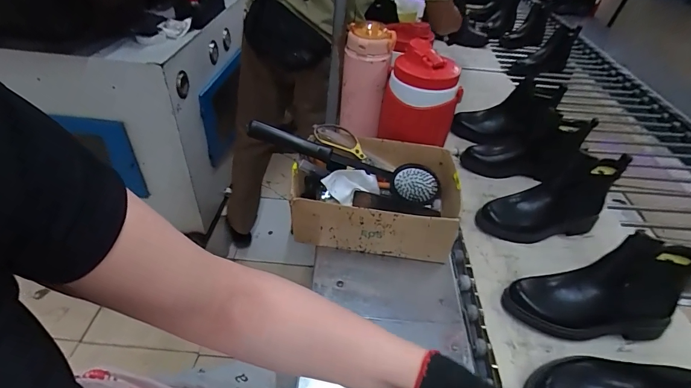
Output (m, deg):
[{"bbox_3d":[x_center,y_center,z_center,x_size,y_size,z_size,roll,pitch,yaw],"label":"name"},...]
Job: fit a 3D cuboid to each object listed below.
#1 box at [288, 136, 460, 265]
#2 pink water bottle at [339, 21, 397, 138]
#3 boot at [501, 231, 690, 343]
[{"bbox_3d":[0.050,-0.003,0.659,0.278,0.100,0.198,8,40,3],"label":"box"},{"bbox_3d":[0.039,-0.226,0.766,0.094,0.226,0.082,6,40,1],"label":"pink water bottle"},{"bbox_3d":[0.385,0.141,0.544,0.246,0.155,0.088,4,40,-2],"label":"boot"}]

